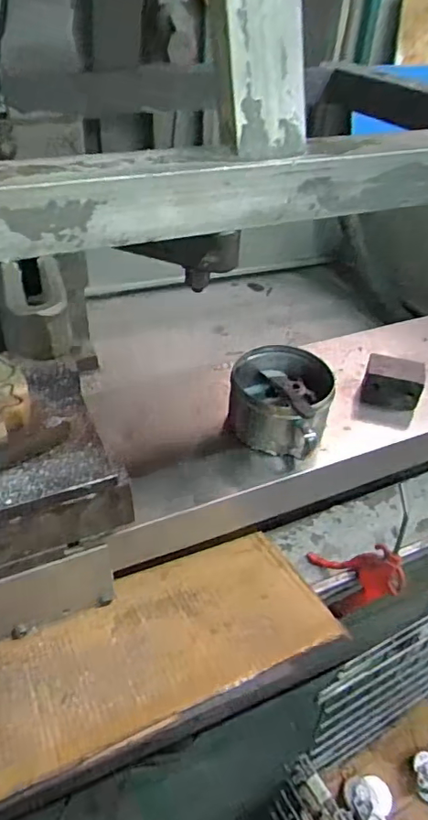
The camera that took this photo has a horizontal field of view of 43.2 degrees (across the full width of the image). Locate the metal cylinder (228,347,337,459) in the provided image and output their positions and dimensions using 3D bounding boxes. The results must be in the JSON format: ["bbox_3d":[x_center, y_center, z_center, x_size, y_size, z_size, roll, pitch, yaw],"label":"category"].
[{"bbox_3d":[0.089,-0.014,0.721,0.133,0.073,0.146,1,40,-1],"label":"metal cylinder"}]

